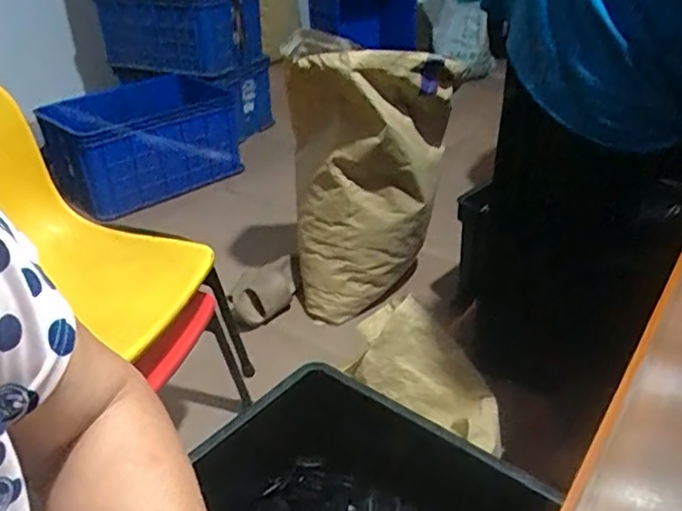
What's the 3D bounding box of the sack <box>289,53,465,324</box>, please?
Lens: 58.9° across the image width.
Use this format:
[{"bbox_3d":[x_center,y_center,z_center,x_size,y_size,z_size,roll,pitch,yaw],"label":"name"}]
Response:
[{"bbox_3d":[0.075,-0.145,1.368,0.375,0.604,0.212,-5,30,-3],"label":"sack"}]

